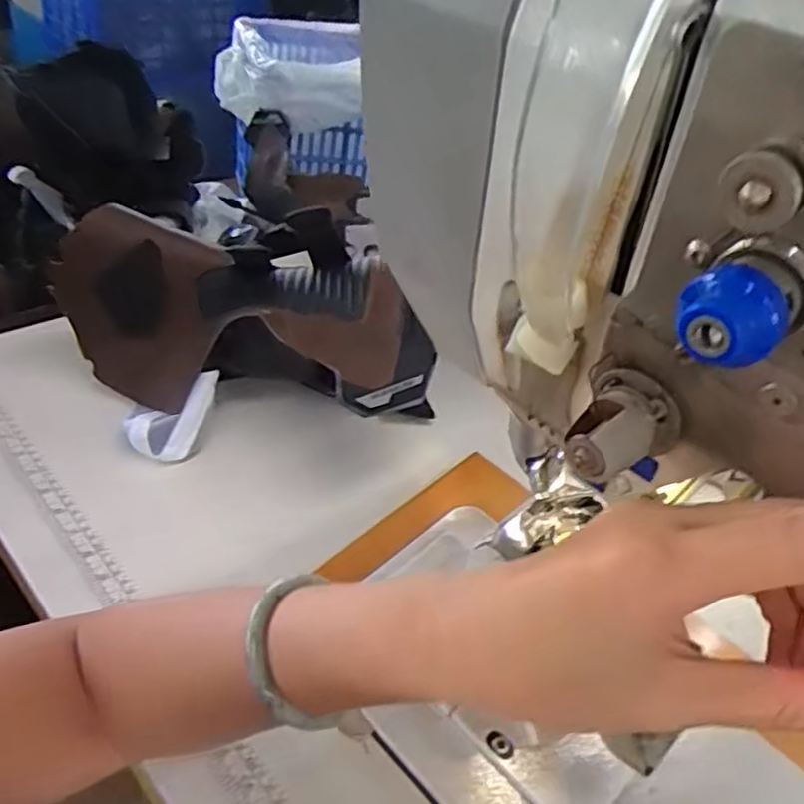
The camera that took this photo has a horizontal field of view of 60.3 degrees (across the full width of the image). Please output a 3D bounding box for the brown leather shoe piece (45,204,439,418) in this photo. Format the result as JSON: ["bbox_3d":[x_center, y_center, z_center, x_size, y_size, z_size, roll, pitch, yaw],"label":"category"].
[{"bbox_3d":[-0.128,-0.066,0.603,0.327,0.135,0.123,18,40,10],"label":"brown leather shoe piece"}]

